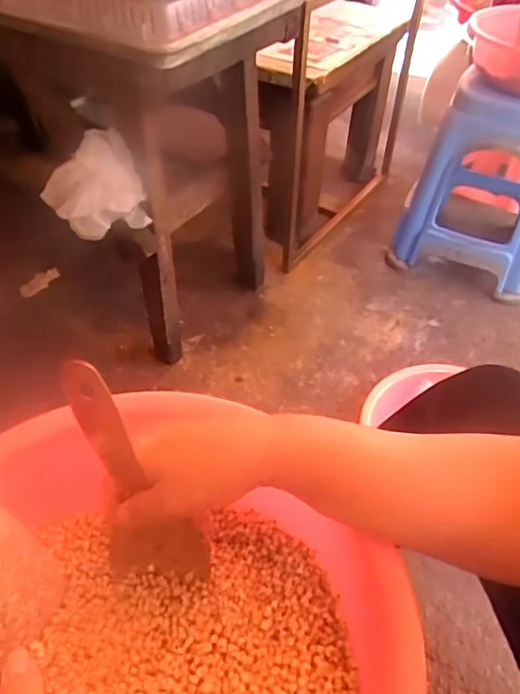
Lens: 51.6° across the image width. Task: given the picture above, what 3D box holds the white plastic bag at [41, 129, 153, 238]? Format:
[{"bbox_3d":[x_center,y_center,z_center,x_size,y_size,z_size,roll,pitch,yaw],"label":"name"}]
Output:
[{"bbox_3d":[-0.254,-0.241,0.823,0.133,0.134,0.097,-35,56,-29],"label":"white plastic bag"}]

